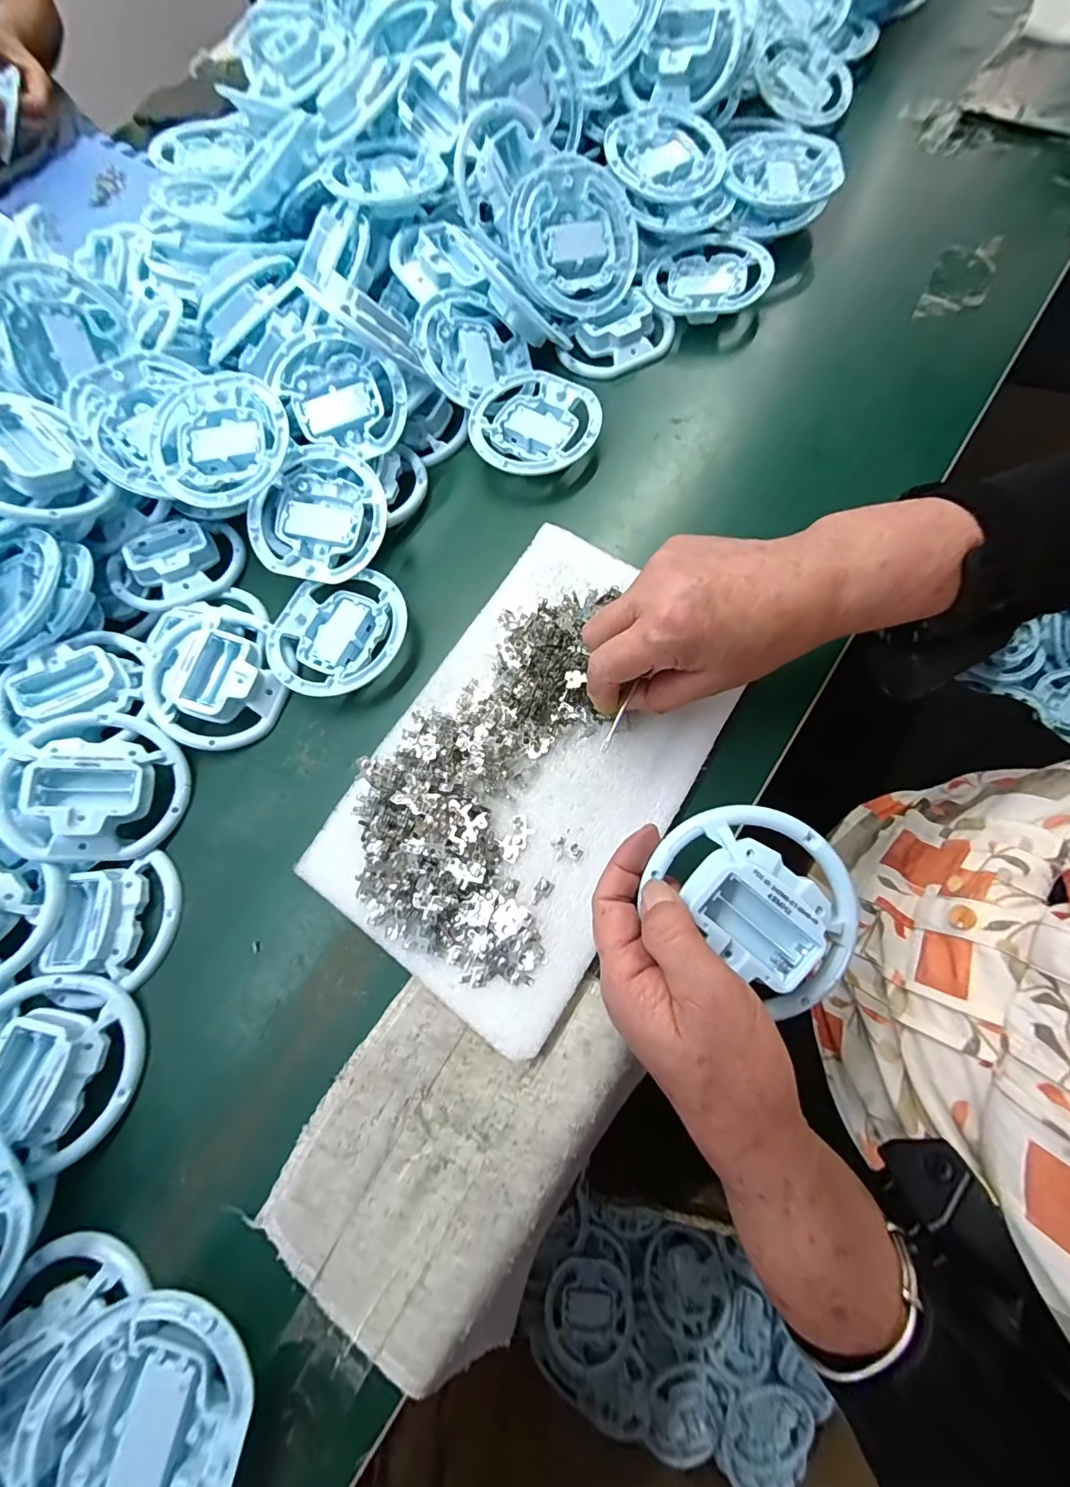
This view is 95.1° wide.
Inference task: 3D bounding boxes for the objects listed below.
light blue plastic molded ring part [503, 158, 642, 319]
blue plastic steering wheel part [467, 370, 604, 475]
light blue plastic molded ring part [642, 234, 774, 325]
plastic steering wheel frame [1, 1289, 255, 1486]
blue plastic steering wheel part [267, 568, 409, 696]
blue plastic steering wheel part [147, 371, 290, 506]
[{"bbox_3d":[0.034,-0.430,0.418,0.108,0.023,0.108,24,95,-20],"label":"light blue plastic molded ring part"},{"bbox_3d":[-0.002,-0.261,0.403,0.103,0.012,0.099,-2,72,7],"label":"blue plastic steering wheel part"},{"bbox_3d":[0.151,-0.417,0.433,0.100,0.016,0.093,-2,72,7],"label":"light blue plastic molded ring part"},{"bbox_3d":[-0.185,0.318,0.224,0.101,0.016,0.103,13,74,12],"label":"plastic steering wheel frame"},{"bbox_3d":[-0.145,-0.080,0.363,0.103,0.020,0.096,-2,72,7],"label":"blue plastic steering wheel part"},{"bbox_3d":[-0.239,-0.229,0.367,0.099,0.020,0.102,30,78,16],"label":"blue plastic steering wheel part"}]

